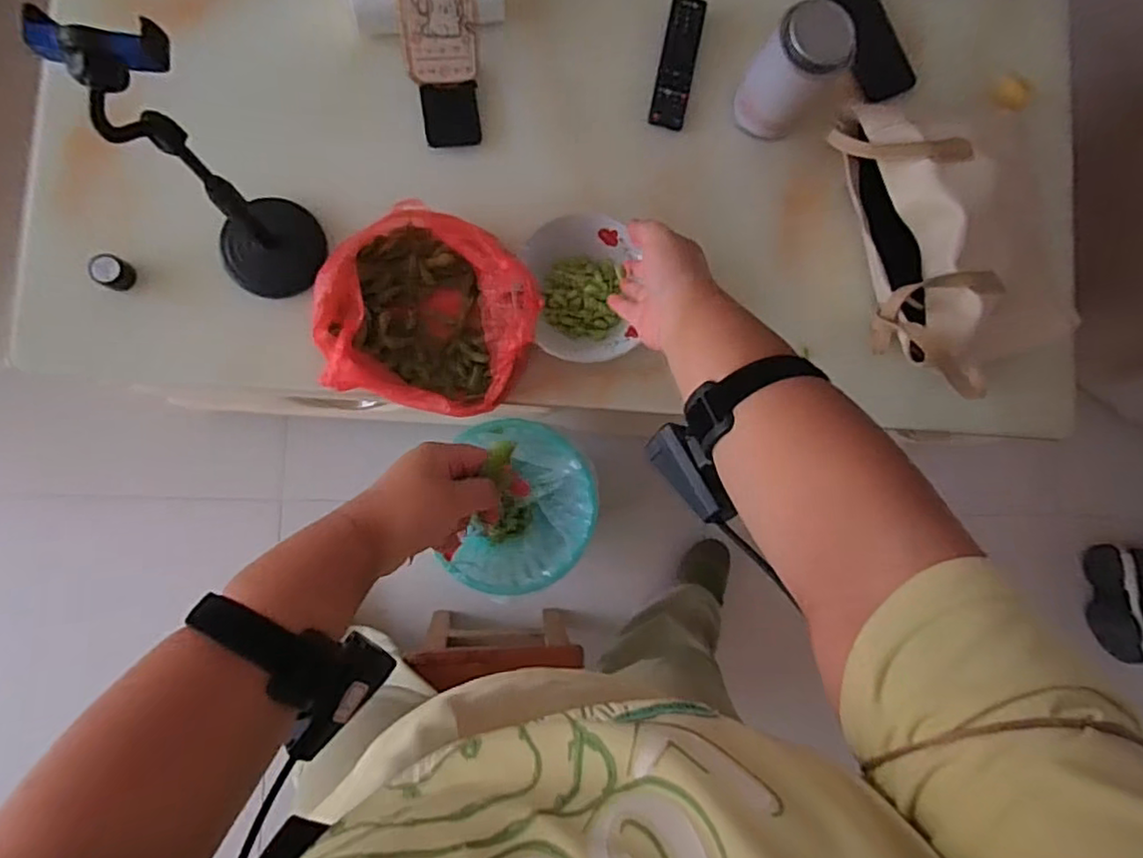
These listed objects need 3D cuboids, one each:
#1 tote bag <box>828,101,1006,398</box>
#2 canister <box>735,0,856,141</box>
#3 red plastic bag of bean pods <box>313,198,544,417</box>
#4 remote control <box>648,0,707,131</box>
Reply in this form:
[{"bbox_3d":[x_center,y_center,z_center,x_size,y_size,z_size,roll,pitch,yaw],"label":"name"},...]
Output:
[{"bbox_3d":[0.408,-0.212,0.740,0.149,0.104,0.369,-18,88,-9],"label":"tote bag"},{"bbox_3d":[0.252,-0.409,0.726,0.080,0.139,0.085,1,86,-8],"label":"canister"},{"bbox_3d":[-0.153,-0.125,0.684,0.217,0.073,0.214,22,83,-6],"label":"red plastic bag of bean pods"},{"bbox_3d":[0.136,-0.461,0.780,0.046,0.016,0.162,12,84,-7],"label":"remote control"}]

